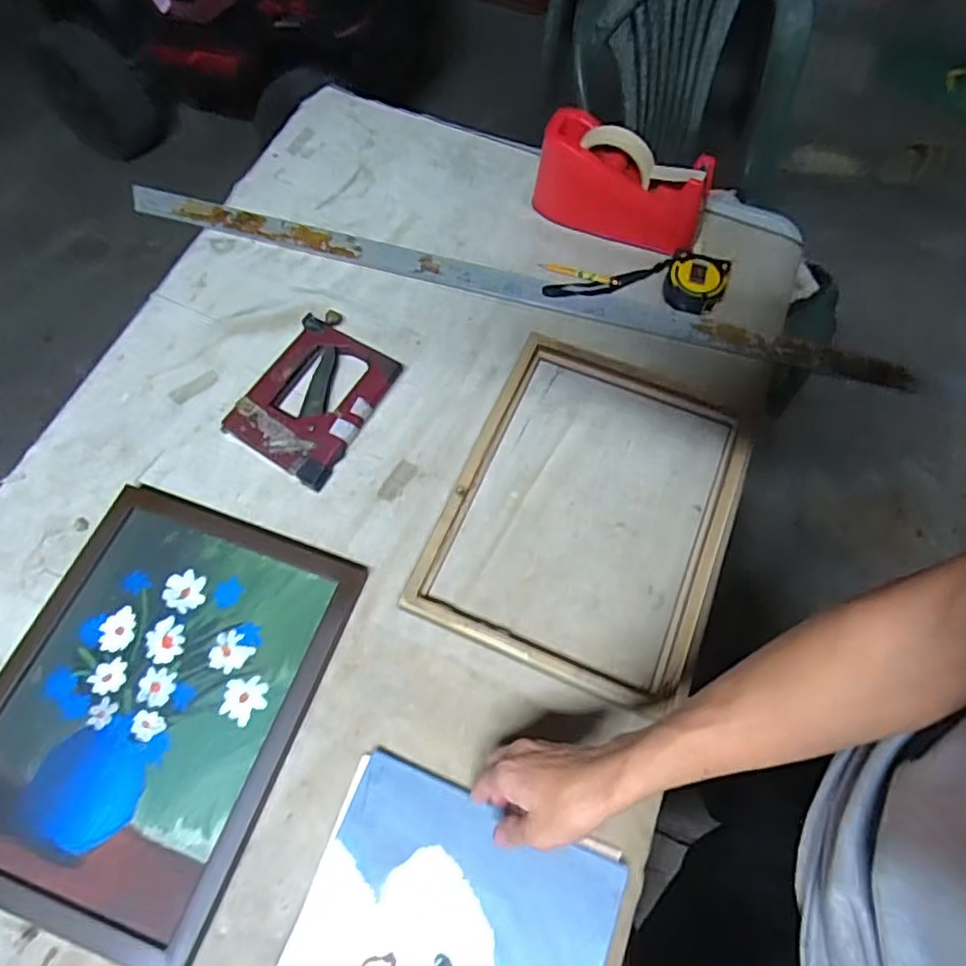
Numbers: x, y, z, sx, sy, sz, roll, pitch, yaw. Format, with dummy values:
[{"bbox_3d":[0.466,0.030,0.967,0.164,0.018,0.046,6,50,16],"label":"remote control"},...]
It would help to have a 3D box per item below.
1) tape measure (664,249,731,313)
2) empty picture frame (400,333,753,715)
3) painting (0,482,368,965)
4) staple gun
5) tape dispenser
[{"bbox_3d":[0.248,-0.233,0.716,0.066,0.040,0.062,20,68,8],"label":"tape measure"},{"bbox_3d":[0.110,0.020,0.615,0.270,0.014,0.342,22,68,9],"label":"empty picture frame"},{"bbox_3d":[-0.295,0.184,0.539,0.266,0.018,0.339,18,68,7],"label":"painting"},{"bbox_3d":[-0.180,-0.098,0.662,0.122,0.024,0.181,27,69,11],"label":"staple gun"},{"bbox_3d":[0.168,-0.359,0.733,0.199,0.122,0.058,19,68,8],"label":"tape dispenser"}]

